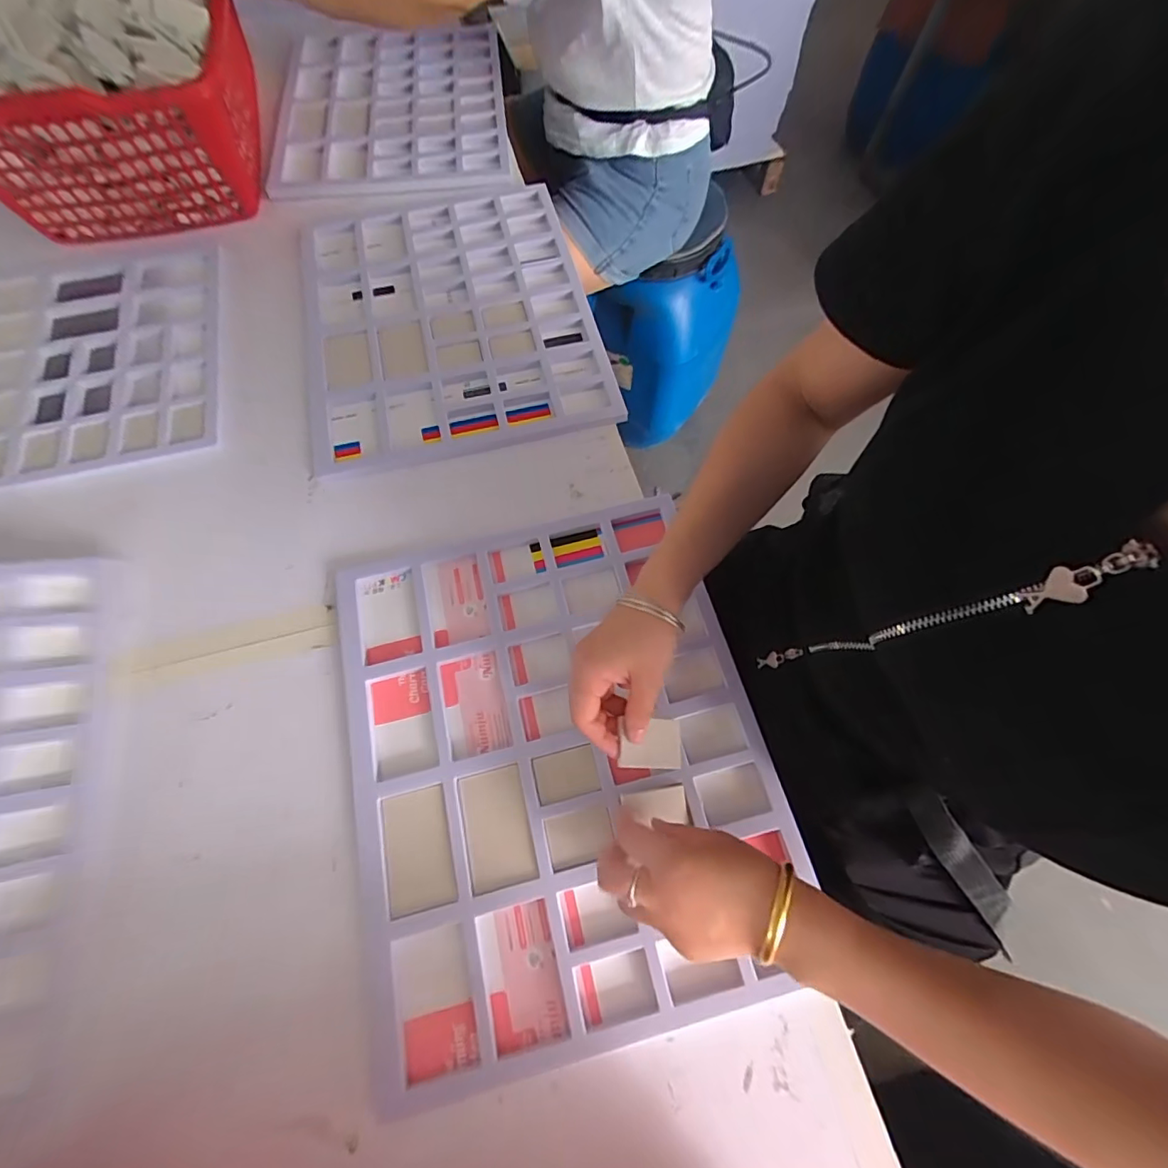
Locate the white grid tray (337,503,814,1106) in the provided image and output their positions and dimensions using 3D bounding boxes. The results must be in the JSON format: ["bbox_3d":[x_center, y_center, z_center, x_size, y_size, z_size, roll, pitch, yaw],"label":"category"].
[{"bbox_3d":[-0.029,0.141,0.453,0.350,0.028,0.418,-13,69,-6],"label":"white grid tray"}]

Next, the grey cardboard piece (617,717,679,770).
[{"bbox_3d":[0.054,0.127,0.413,0.053,0.004,0.038,7,71,-16],"label":"grey cardboard piece"}]

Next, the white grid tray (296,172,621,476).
[{"bbox_3d":[-0.175,-0.335,0.643,0.349,0.023,0.422,-13,69,-6],"label":"white grid tray"}]

